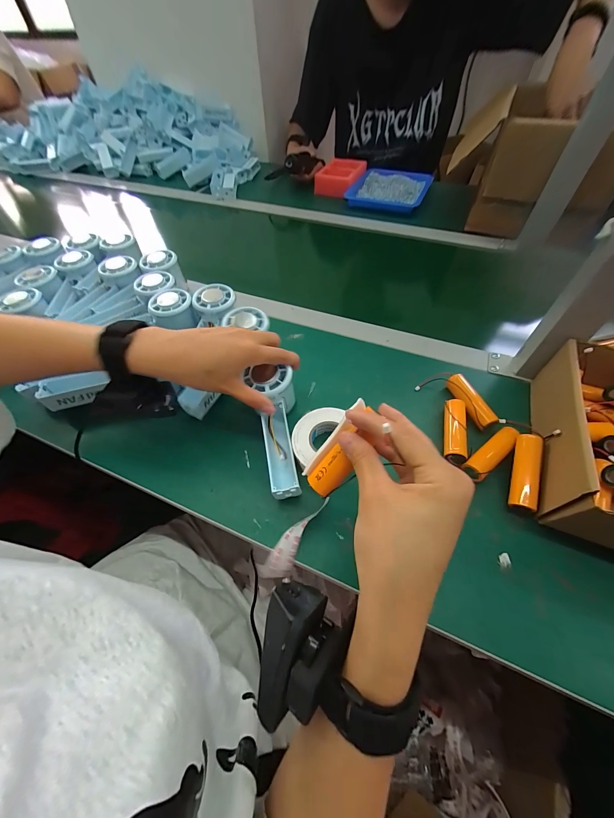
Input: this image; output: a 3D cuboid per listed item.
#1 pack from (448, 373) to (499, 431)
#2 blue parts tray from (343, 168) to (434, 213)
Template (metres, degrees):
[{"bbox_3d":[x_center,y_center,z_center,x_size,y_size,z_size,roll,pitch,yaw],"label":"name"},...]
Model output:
[{"bbox_3d":[0.189,-0.008,0.342,0.021,0.023,0.069,-16,55,-14],"label":"pack"},{"bbox_3d":[0.201,-0.541,0.728,0.174,0.035,0.210,20,54,12],"label":"blue parts tray"}]

